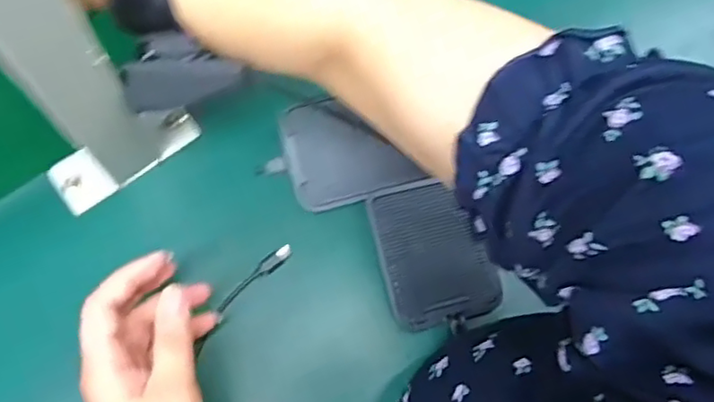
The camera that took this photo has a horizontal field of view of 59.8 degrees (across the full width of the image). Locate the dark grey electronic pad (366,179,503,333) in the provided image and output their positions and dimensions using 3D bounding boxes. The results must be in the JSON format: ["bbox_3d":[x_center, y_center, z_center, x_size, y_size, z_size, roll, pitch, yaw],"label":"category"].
[{"bbox_3d":[0.052,0.037,0.431,0.071,0.009,0.098,-15,85,-5],"label":"dark grey electronic pad"}]

